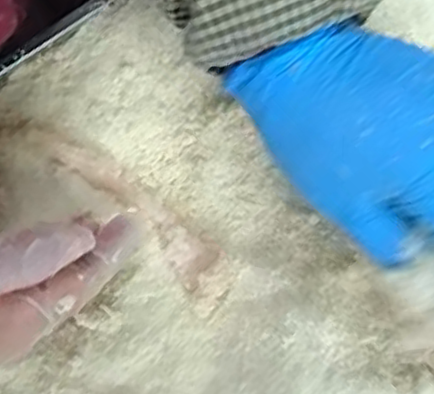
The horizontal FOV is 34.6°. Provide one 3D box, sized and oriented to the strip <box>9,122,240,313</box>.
[{"bbox_3d":[-0.051,0.007,0.405,0.148,0.022,0.032,42,82,-1],"label":"strip"}]

